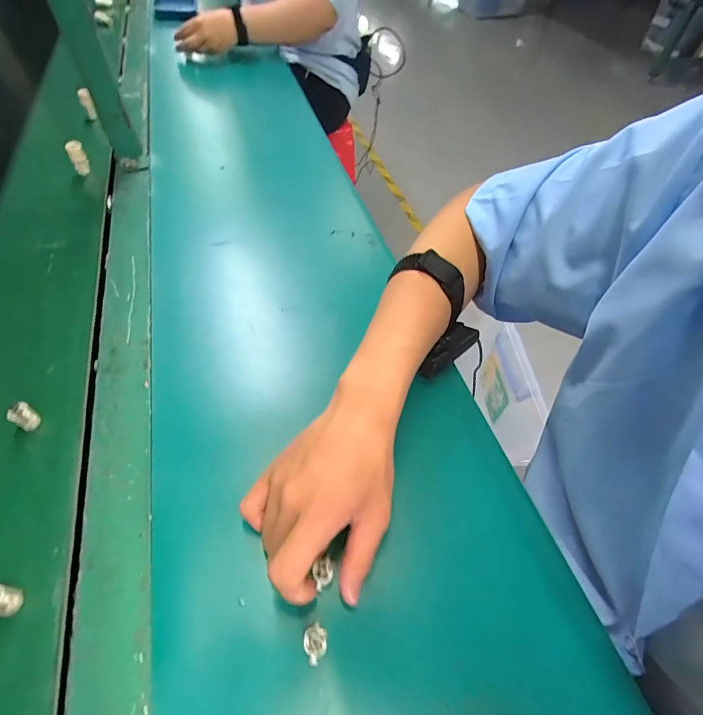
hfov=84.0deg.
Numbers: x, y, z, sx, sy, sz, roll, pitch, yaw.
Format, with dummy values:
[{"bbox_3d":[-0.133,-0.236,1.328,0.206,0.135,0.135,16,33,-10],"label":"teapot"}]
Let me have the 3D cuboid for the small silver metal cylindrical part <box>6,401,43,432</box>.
[{"bbox_3d":[-0.281,0.052,0.338,0.016,0.026,0.017,3,52,-4],"label":"small silver metal cylindrical part"}]

